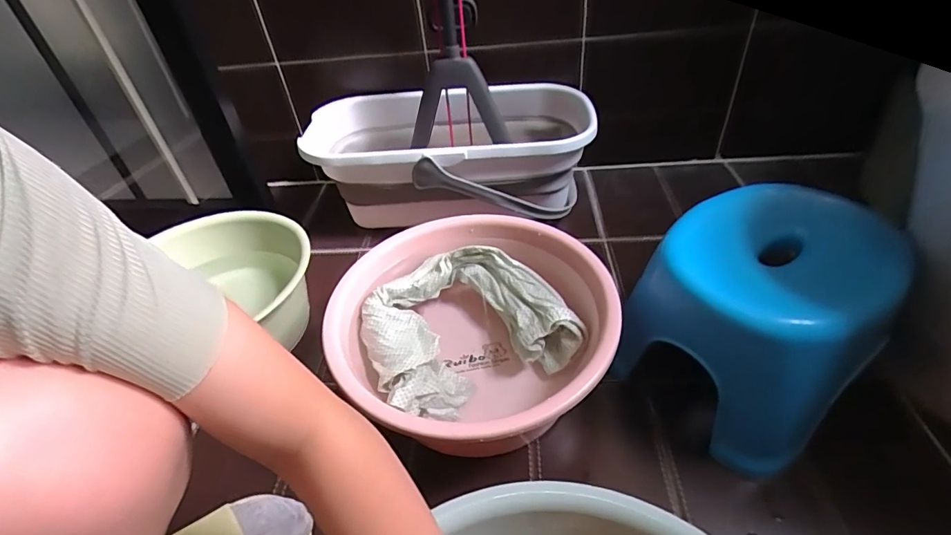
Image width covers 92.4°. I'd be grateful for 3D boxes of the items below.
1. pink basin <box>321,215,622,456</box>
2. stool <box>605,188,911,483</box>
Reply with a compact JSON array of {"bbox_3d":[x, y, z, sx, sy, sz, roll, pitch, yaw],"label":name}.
[{"bbox_3d":[0.004,0.080,0.592,0.335,0.130,0.319,-4,40,3],"label":"pink basin"},{"bbox_3d":[0.324,0.056,0.535,0.246,0.196,0.214,-31,46,-26],"label":"stool"}]

